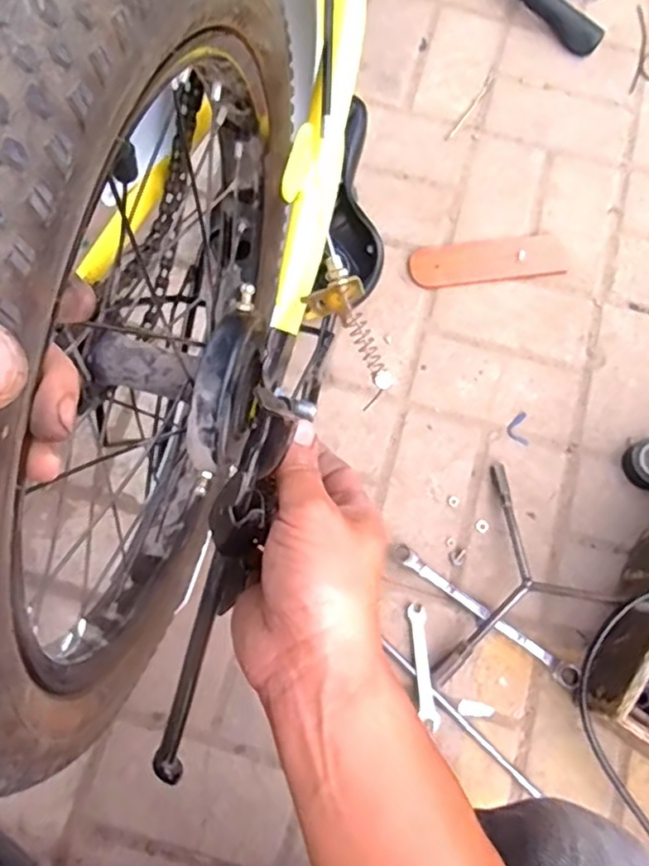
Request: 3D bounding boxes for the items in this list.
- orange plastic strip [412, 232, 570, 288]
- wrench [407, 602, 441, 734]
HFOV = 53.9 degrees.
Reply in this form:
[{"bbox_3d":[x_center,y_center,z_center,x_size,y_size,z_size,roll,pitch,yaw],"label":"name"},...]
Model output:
[{"bbox_3d":[0.201,-0.211,0.780,0.191,0.006,0.059,-7,73,-3],"label":"orange plastic strip"},{"bbox_3d":[0.099,0.233,0.638,0.019,0.005,0.119,-6,67,1],"label":"wrench"}]

